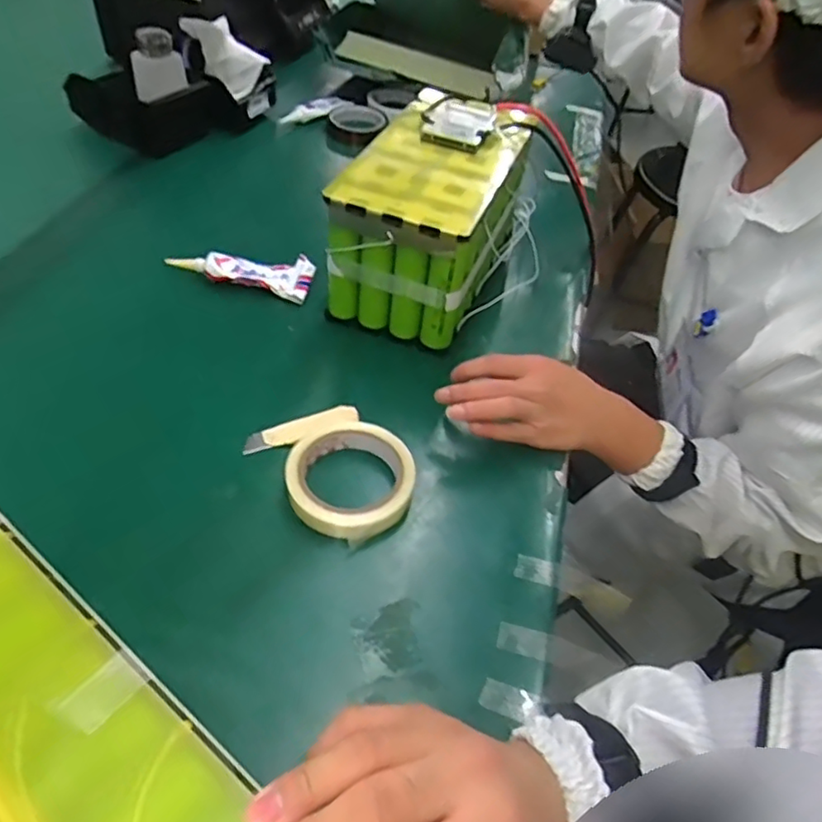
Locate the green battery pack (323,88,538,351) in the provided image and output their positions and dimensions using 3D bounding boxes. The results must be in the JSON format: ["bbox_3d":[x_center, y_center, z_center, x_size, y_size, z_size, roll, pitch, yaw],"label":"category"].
[{"bbox_3d":[0.029,-0.213,0.682,0.143,0.155,0.264,22,48,12],"label":"green battery pack"}]

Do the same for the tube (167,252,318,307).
[{"bbox_3d":[-0.182,-0.154,0.689,0.149,0.022,0.049,13,48,2],"label":"tube"}]

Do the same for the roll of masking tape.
[{"bbox_3d":[-0.048,0.055,0.516,0.102,0.026,0.099,5,48,-5],"label":"roll of masking tape"}]

